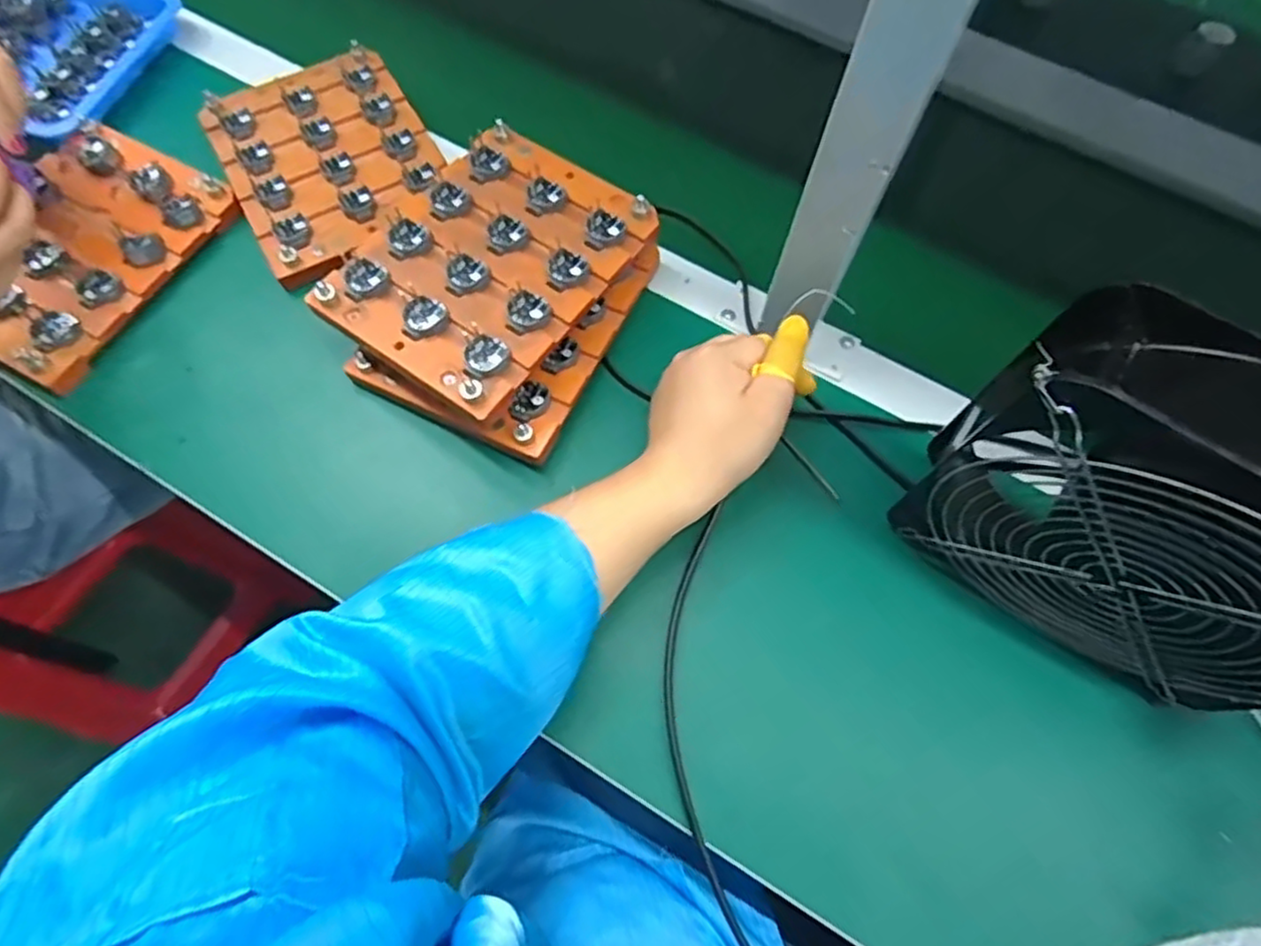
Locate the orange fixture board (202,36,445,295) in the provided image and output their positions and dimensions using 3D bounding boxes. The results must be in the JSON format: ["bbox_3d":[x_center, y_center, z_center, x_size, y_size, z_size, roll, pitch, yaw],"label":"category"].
[{"bbox_3d":[-0.231,-0.242,0.542,0.148,0.026,0.186,-28,72,-12],"label":"orange fixture board"}]

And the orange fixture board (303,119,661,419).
[{"bbox_3d":[-0.094,-0.140,0.455,0.154,0.020,0.190,35,71,11],"label":"orange fixture board"}]

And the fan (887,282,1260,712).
[{"bbox_3d":[0.254,0.029,0.340,0.191,0.193,0.062,35,71,11],"label":"fan"}]

